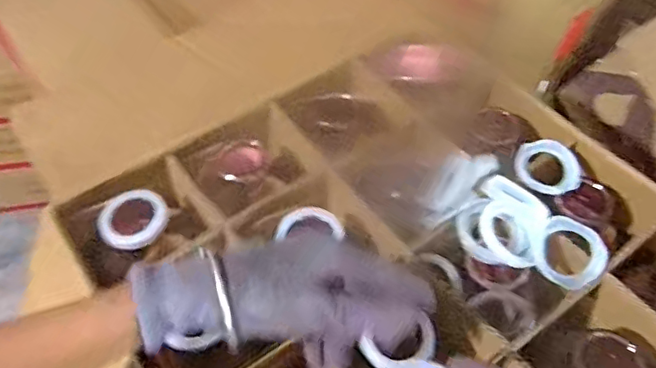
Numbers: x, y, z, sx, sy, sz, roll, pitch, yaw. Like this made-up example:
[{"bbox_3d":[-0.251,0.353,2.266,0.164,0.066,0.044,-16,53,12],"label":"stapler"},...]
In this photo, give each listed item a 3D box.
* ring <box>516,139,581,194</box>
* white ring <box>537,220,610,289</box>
[{"bbox_3d":[0.212,-0.016,0.562,0.062,0.005,0.051,29,85,14],"label":"ring"},{"bbox_3d":[0.205,0.059,0.492,0.056,0.007,0.056,-2,76,9],"label":"white ring"}]

